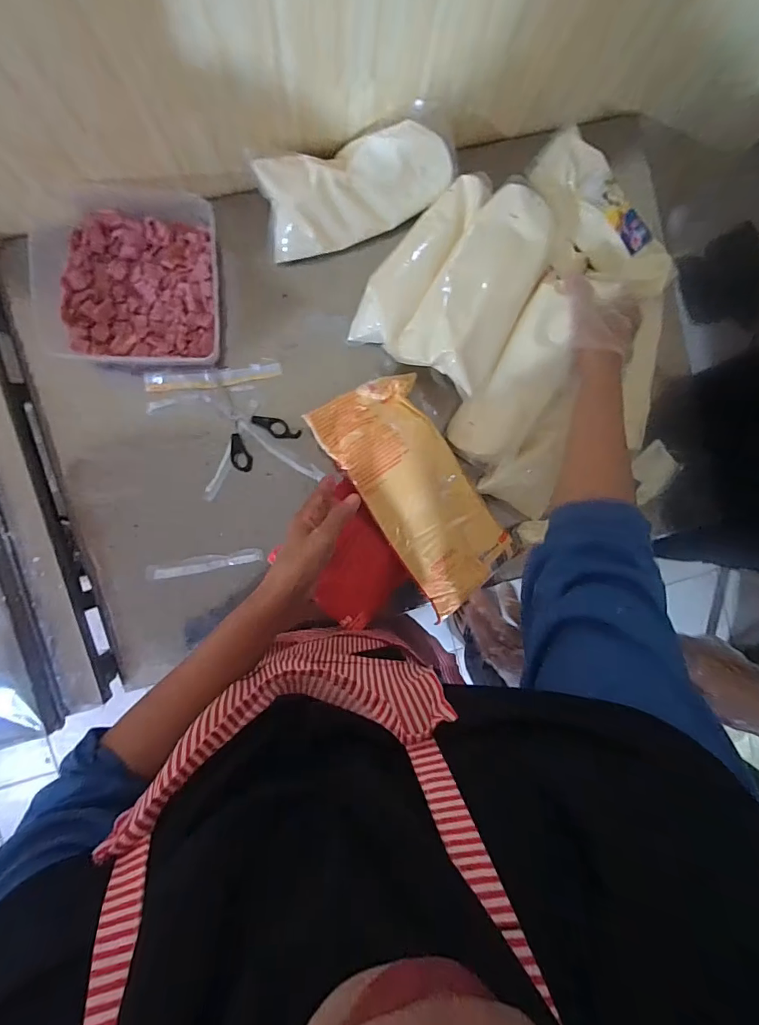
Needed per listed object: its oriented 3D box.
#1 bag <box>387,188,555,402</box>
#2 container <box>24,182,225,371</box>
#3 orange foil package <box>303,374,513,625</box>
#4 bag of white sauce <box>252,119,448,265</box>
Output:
[{"bbox_3d":[0.128,-0.274,0.549,0.118,0.065,0.248,34,88,-7],"label":"bag"},{"bbox_3d":[-0.309,-0.292,0.544,0.217,0.049,0.207,1,92,-7],"label":"container"},{"bbox_3d":[0.048,-0.030,0.569,0.137,0.047,0.294,-34,94,-4],"label":"orange foil package"},{"bbox_3d":[-0.029,-0.408,0.560,0.233,0.072,0.088,-23,95,-5],"label":"bag of white sauce"}]

